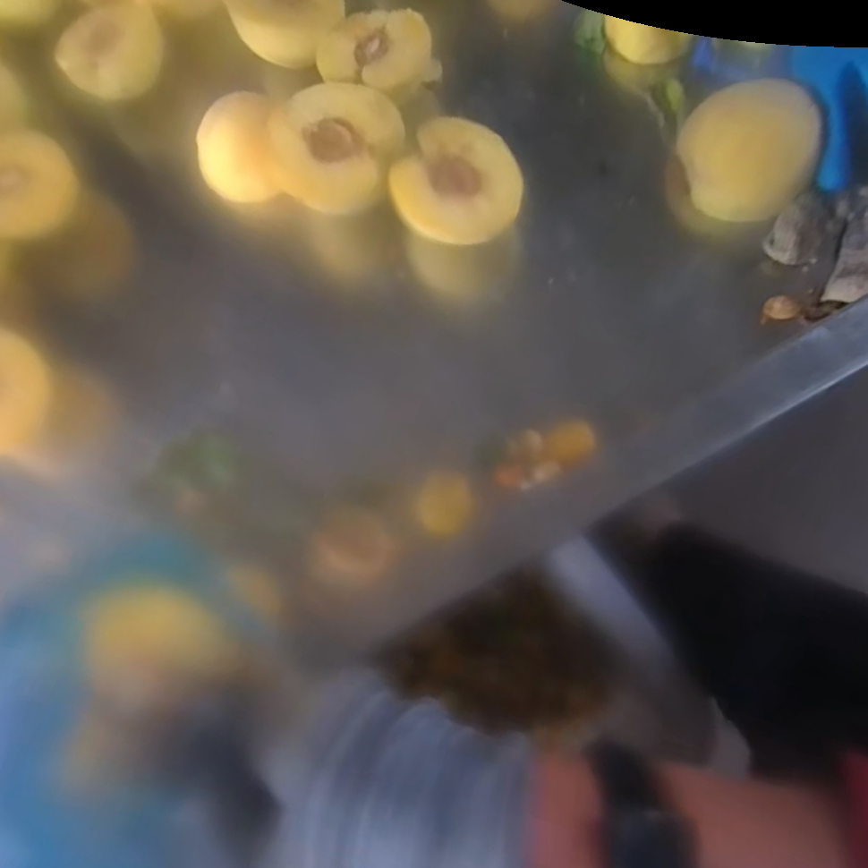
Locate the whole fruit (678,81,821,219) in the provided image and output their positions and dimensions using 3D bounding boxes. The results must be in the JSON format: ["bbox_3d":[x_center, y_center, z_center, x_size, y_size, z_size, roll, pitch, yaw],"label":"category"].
[{"bbox_3d":[0.167,-0.149,0.328,0.056,0.051,0.063,-21,75,0],"label":"whole fruit"}]

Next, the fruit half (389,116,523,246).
[{"bbox_3d":[0.011,-0.134,0.338,0.065,0.031,0.067,-1,76,5],"label":"fruit half"}]

